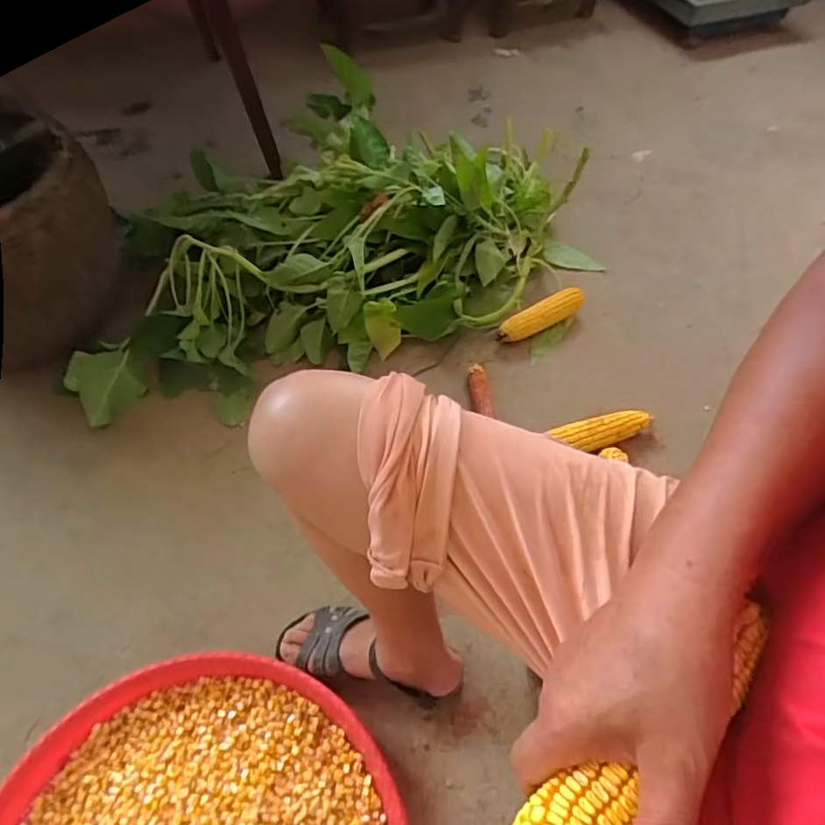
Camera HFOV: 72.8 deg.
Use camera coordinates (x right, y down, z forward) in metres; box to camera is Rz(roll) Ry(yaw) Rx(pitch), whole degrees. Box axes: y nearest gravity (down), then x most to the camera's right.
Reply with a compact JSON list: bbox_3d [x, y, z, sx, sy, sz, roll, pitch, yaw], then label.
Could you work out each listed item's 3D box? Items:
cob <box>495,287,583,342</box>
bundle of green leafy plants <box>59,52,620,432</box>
[{"bbox_3d":[0.234,-0.177,1.024,0.185,0.048,0.039,-23,59,-16],"label":"cob"},{"bbox_3d":[-0.169,-0.341,1.031,0.933,0.231,0.513,-22,59,-15],"label":"bundle of green leafy plants"}]

